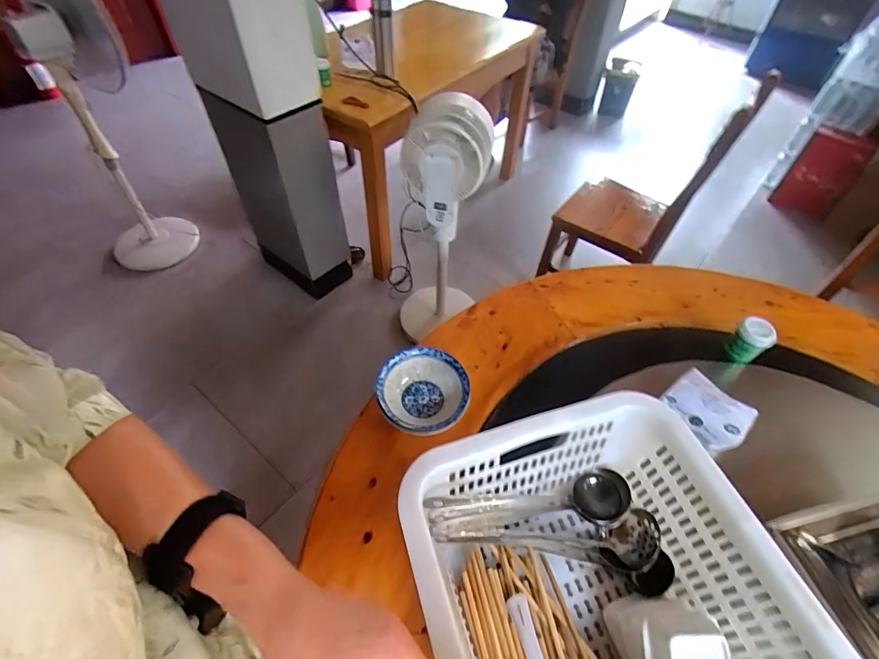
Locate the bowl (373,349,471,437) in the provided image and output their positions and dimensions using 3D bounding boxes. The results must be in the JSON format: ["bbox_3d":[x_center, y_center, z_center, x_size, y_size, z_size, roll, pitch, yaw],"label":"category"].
[{"bbox_3d":[-0.029,0.116,0.739,0.148,0.072,0.149,1,51,-1],"label":"bowl"}]

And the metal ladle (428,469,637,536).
[{"bbox_3d":[0.111,0.235,0.563,0.308,0.099,0.070,8,46,-30],"label":"metal ladle"}]

